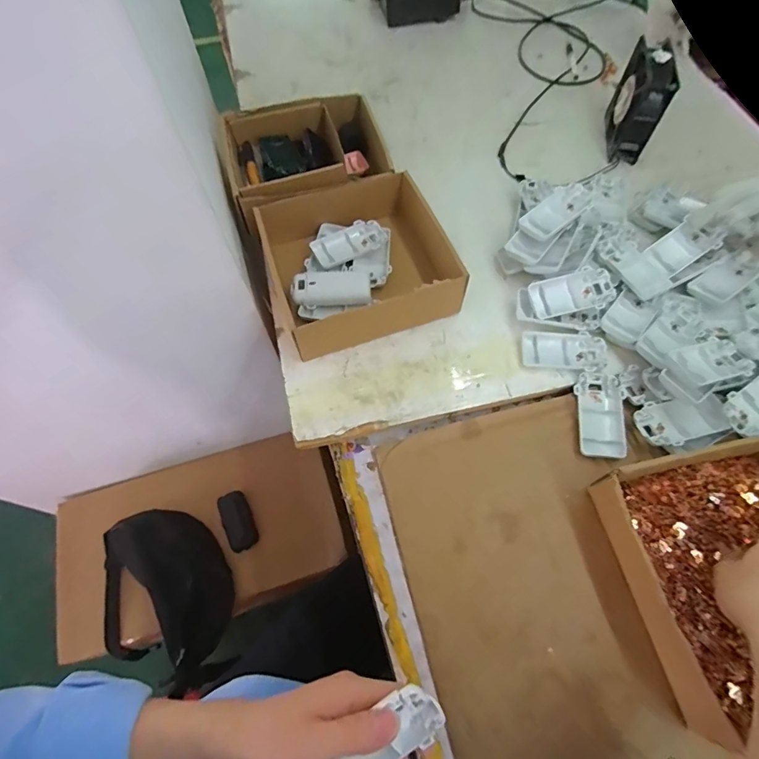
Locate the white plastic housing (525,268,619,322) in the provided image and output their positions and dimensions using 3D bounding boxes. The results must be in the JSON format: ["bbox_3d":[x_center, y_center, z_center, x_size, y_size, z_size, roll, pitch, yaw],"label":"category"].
[{"bbox_3d":[0.229,-0.102,0.530,0.095,0.015,0.049,-12,75,1],"label":"white plastic housing"}]

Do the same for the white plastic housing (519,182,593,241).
[{"bbox_3d":[0.222,-0.209,0.553,0.103,0.016,0.046,-36,68,-16],"label":"white plastic housing"}]

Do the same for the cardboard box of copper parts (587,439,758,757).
[{"bbox_3d":[0.317,0.166,0.381,0.192,0.067,0.203,-10,65,-4],"label":"cardboard box of copper parts"}]

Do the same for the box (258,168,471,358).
[{"bbox_3d":[-0.028,-0.140,0.537,0.199,0.067,0.196,-19,66,-8],"label":"box"}]

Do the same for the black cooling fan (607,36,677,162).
[{"bbox_3d":[0.379,-0.410,0.652,0.049,0.119,0.118,6,65,4],"label":"black cooling fan"}]

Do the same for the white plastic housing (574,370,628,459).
[{"bbox_3d":[0.241,0.039,0.487,0.047,0.020,0.096,7,65,5],"label":"white plastic housing"}]

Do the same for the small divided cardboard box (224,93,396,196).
[{"bbox_3d":[-0.098,-0.305,0.627,0.211,0.080,0.176,-14,65,-5],"label":"small divided cardboard box"}]

